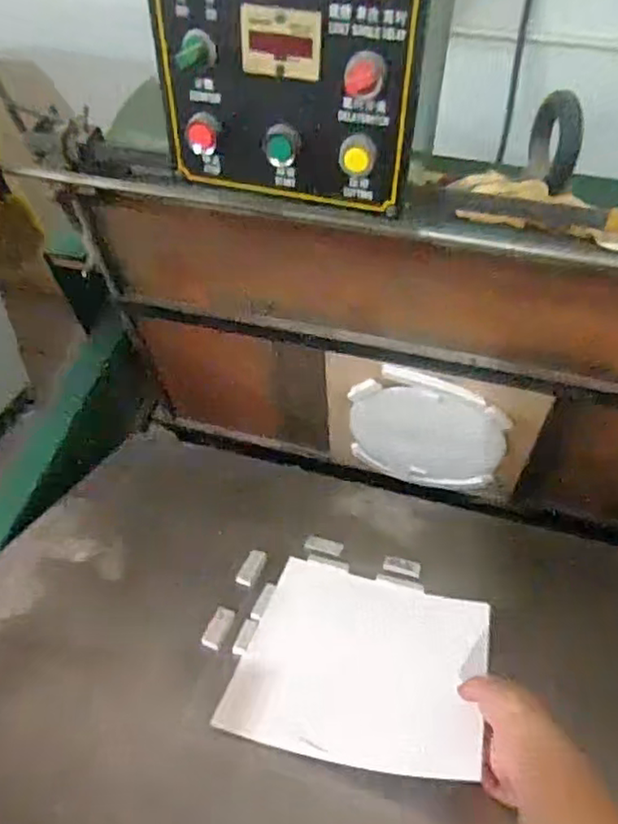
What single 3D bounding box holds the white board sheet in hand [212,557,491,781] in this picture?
[{"bbox_3d":[0.061,0.267,0.691,0.253,0.019,0.248,9,30,15],"label":"white board sheet in hand"}]

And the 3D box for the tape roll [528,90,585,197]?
[{"bbox_3d":[0.300,-0.338,0.782,0.034,0.094,0.099,-8,43,-12],"label":"tape roll"}]

